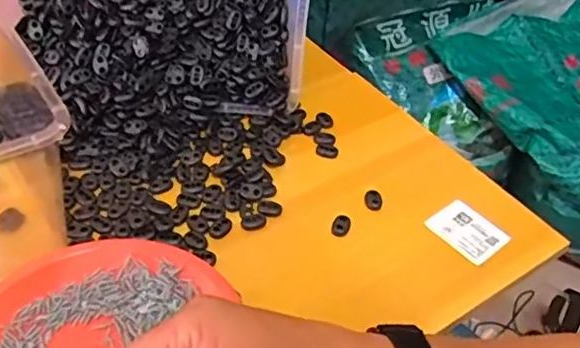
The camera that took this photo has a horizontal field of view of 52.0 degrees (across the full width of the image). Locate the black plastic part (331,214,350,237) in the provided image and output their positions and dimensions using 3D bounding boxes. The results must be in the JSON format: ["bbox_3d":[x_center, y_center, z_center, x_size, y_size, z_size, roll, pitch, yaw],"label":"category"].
[{"bbox_3d":[0.044,0.044,0.512,0.015,0.004,0.023,16,45,11],"label":"black plastic part"}]

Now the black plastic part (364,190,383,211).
[{"bbox_3d":[0.075,0.023,0.534,0.016,0.004,0.022,12,44,7],"label":"black plastic part"}]

